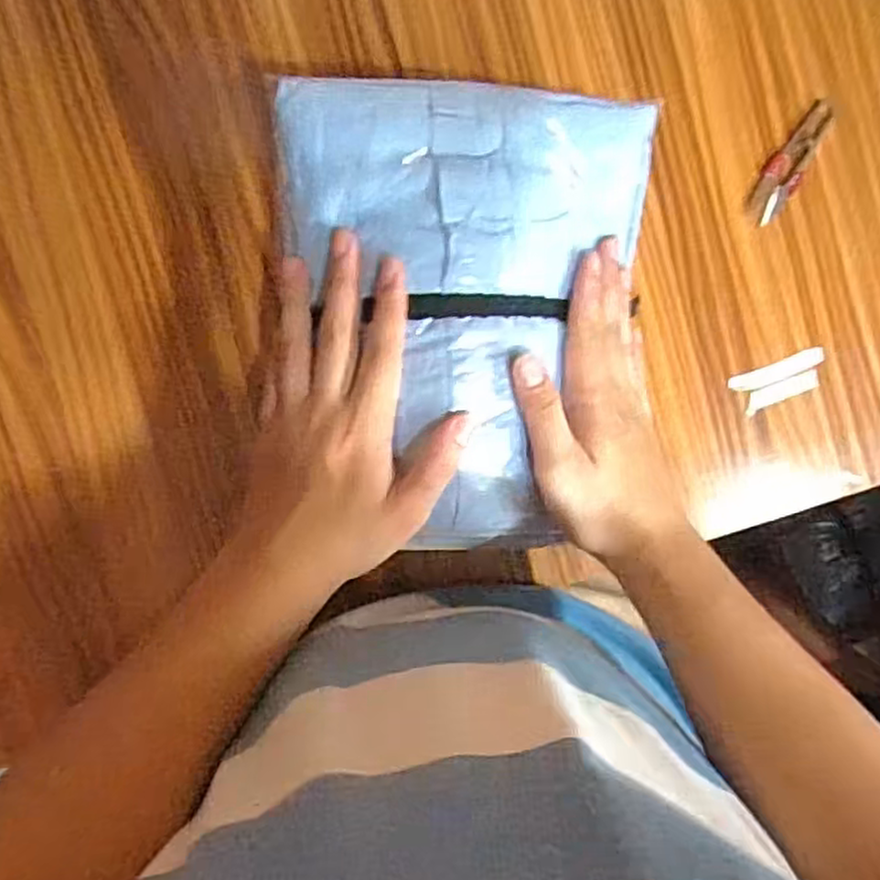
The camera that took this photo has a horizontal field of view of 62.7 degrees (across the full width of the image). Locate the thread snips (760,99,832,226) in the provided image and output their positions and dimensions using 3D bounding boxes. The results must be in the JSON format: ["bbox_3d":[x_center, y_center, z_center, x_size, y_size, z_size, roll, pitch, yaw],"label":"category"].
[{"bbox_3d":[0.259,-0.206,0.528,0.028,0.004,0.101,35,86,-9],"label":"thread snips"}]

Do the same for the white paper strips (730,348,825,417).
[{"bbox_3d":[0.253,-0.044,0.535,0.075,0.006,0.029,-22,95,-8],"label":"white paper strips"}]

